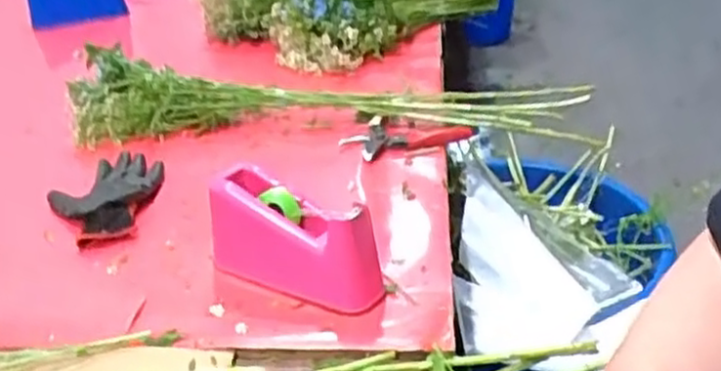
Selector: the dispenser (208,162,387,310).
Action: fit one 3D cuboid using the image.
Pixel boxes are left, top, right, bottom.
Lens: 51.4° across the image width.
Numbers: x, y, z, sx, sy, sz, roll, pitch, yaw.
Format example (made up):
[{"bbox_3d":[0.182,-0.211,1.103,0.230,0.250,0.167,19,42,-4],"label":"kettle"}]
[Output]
[{"bbox_3d":[-0.071,0.062,0.790,0.198,0.105,0.080,22,40,34],"label":"dispenser"}]

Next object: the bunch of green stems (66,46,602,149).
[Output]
[{"bbox_3d":[-0.059,-0.115,1.115,0.785,0.095,0.137,2,32,7],"label":"bunch of green stems"}]

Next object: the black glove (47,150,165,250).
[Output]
[{"bbox_3d":[-0.339,0.012,0.974,0.139,0.033,0.215,-2,32,1],"label":"black glove"}]

